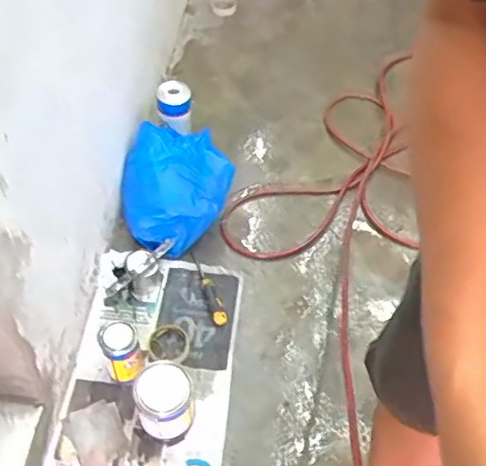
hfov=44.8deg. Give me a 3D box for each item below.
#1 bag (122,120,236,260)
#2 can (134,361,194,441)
[{"bbox_3d":[-0.161,-0.100,1.355,0.239,0.153,0.247,18,54,9],"label":"bag"},{"bbox_3d":[-0.146,0.312,1.099,0.100,0.136,0.101,2,53,-3],"label":"can"}]

